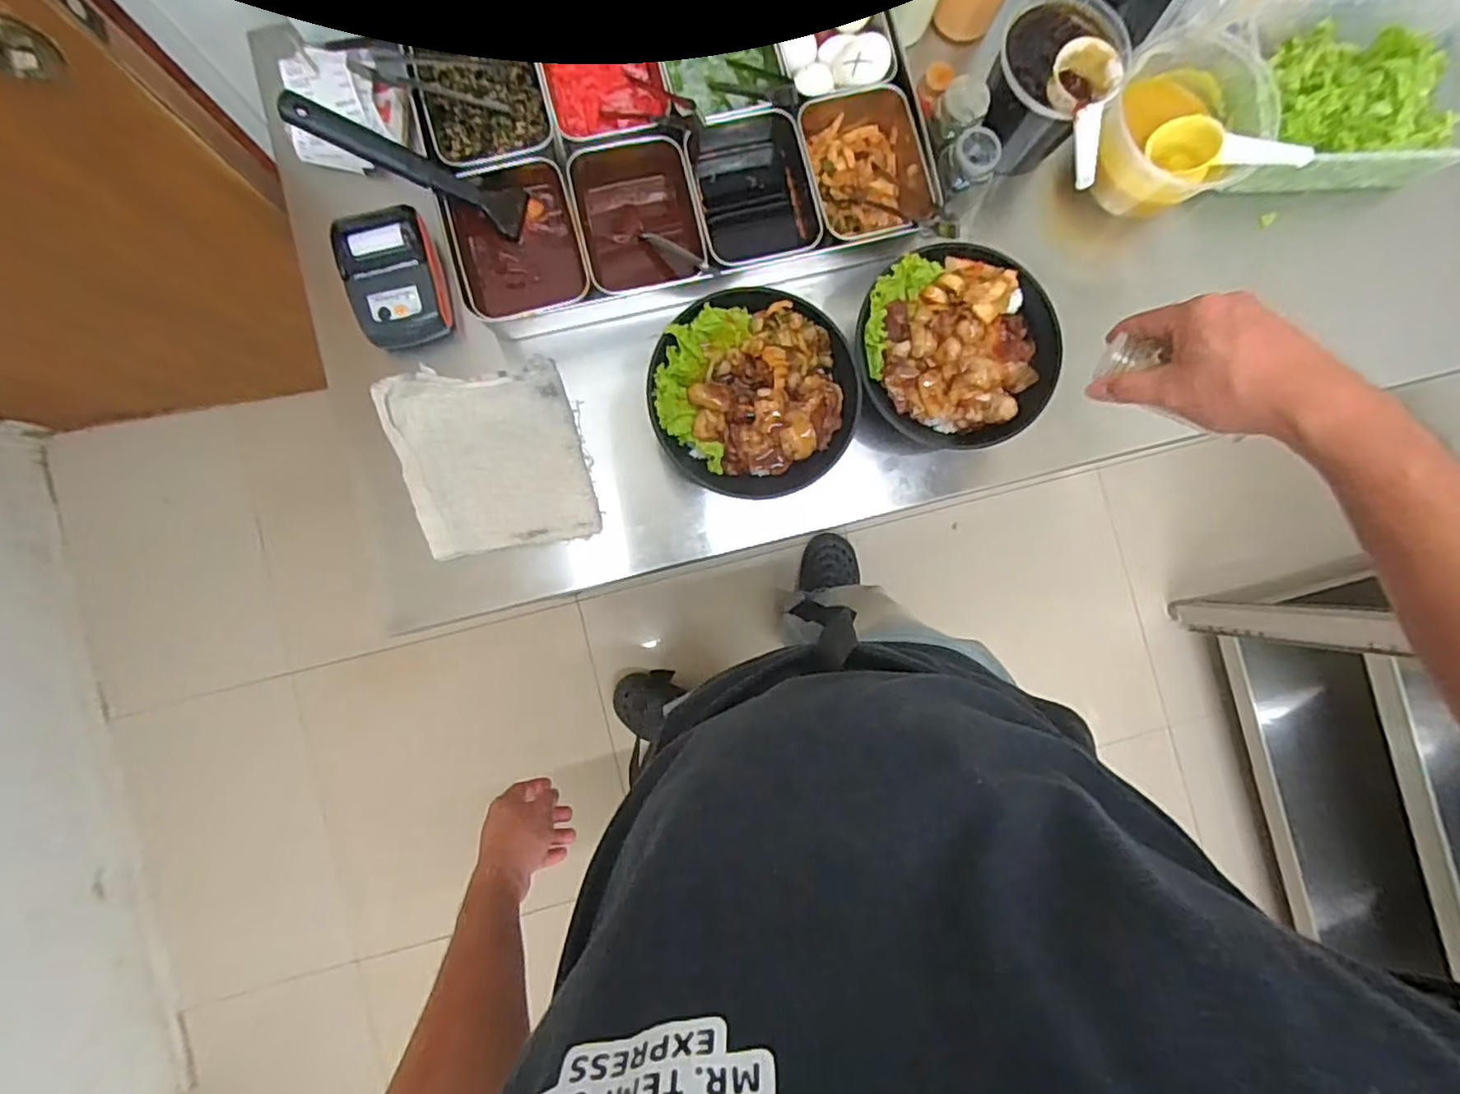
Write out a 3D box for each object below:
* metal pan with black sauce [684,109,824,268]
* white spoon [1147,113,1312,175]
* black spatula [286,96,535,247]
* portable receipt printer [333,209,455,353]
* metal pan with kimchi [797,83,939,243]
[{"bbox_3d":[0.020,-0.322,0.612,0.105,0.074,0.139,-14,88,-4],"label":"metal pan with black sauce"},{"bbox_3d":[0.451,-0.362,0.593,0.125,0.043,0.027,29,85,29],"label":"white spoon"},{"bbox_3d":[-0.258,-0.311,0.536,0.179,0.023,0.039,15,86,-33],"label":"black spatula"},{"bbox_3d":[-0.295,-0.237,0.576,0.079,0.051,0.109,-19,89,-4],"label":"portable receipt printer"},{"bbox_3d":[0.123,-0.348,0.612,0.106,0.062,0.136,-19,89,-4],"label":"metal pan with kimchi"}]

